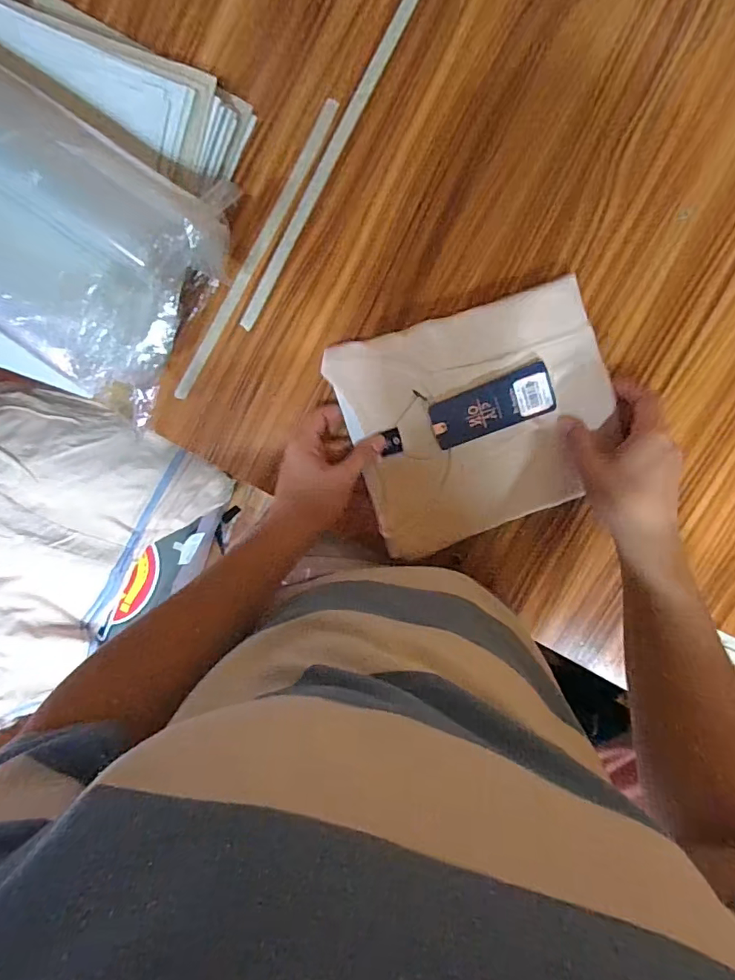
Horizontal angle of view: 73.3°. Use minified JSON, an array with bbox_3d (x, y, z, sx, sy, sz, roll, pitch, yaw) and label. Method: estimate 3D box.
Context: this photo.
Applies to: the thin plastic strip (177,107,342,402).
[{"bbox_3d":[-0.112,-0.231,0.486,0.014,0.008,0.313,30,98,-3],"label":"thin plastic strip"}]

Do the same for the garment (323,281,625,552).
[{"bbox_3d":[0.111,-0.066,0.486,0.246,0.018,0.213,-16,98,3],"label":"garment"}]

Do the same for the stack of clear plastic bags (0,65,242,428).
[{"bbox_3d":[-0.254,-0.207,0.362,0.308,0.070,0.175,33,96,-4],"label":"stack of clear plastic bags"}]

